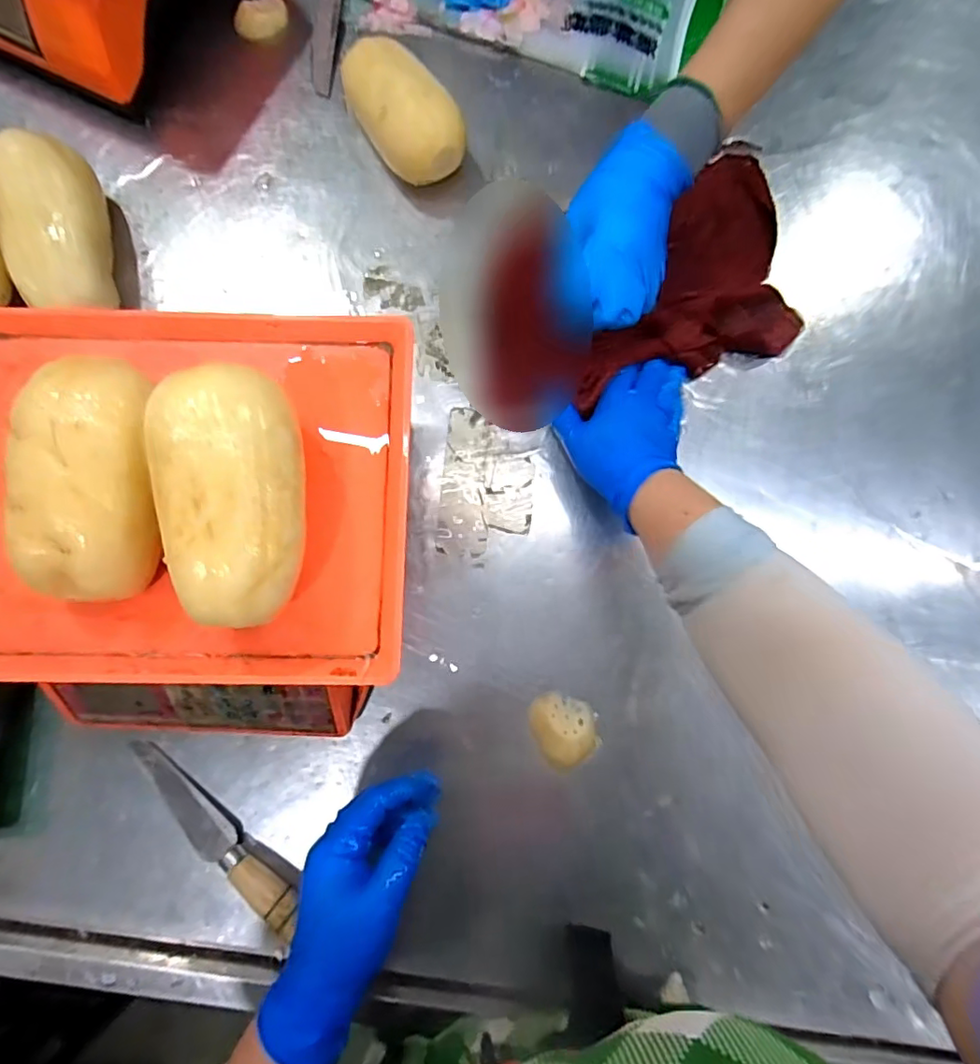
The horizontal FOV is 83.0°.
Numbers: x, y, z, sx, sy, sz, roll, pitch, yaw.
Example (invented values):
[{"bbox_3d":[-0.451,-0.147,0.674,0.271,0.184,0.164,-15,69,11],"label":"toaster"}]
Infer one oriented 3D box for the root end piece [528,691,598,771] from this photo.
[{"bbox_3d":[0.060,0.157,0.442,0.050,0.017,0.056,-10,82,-3],"label":"root end piece"}]

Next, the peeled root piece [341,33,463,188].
[{"bbox_3d":[-0.077,-0.374,0.504,0.074,0.061,0.125,-29,83,-5],"label":"peeled root piece"}]

